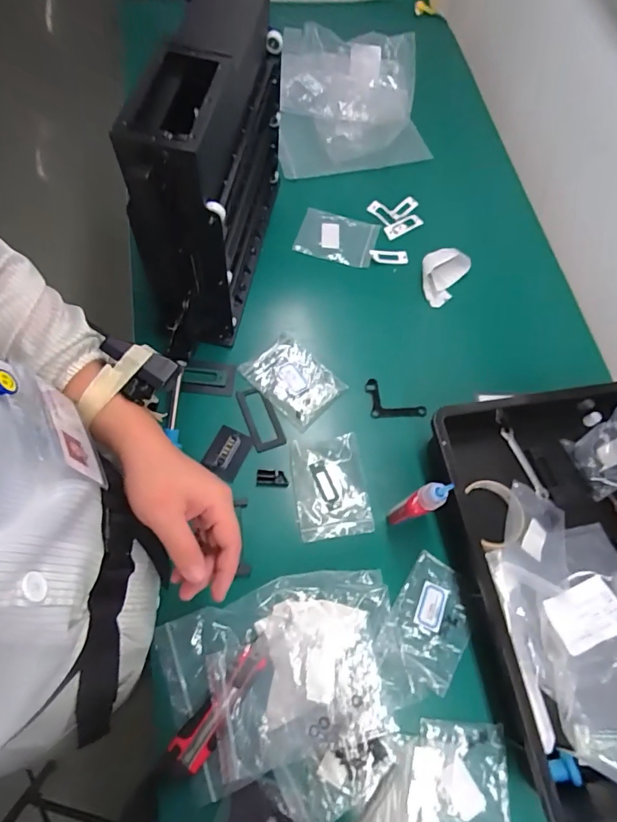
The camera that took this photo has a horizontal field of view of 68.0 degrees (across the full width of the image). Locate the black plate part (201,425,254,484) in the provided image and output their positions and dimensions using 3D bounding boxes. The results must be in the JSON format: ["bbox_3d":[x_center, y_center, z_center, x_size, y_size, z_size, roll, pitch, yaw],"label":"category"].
[{"bbox_3d":[-0.105,0.053,0.593,0.047,0.020,0.065,24,68,5],"label":"black plate part"}]

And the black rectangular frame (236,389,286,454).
[{"bbox_3d":[-0.068,0.012,0.639,0.043,0.005,0.097,-21,71,-13],"label":"black rectangular frame"}]

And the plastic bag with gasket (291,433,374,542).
[{"bbox_3d":[0.028,0.099,0.589,0.092,0.023,0.124,-7,69,-8],"label":"plastic bag with gasket"}]

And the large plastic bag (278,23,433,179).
[{"bbox_3d":[0.075,-0.590,0.859,0.277,0.066,0.400,2,68,-4],"label":"large plastic bag"}]

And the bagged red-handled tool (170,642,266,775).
[{"bbox_3d":[-0.094,0.313,0.483,0.036,0.016,0.118,37,70,10],"label":"bagged red-handled tool"}]

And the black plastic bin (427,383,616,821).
[{"bbox_3d":[0.337,0.190,0.540,0.307,0.074,0.438,-8,69,-8],"label":"black plastic bin"}]

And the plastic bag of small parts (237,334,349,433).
[{"bbox_3d":[-0.021,-0.044,0.652,0.126,0.016,0.095,43,71,12],"label":"plastic bag of small parts"}]

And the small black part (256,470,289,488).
[{"bbox_3d":[-0.047,0.089,0.598,0.041,0.014,0.019,6,68,-3],"label":"small black part"}]

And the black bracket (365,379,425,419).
[{"bbox_3d":[0.125,-0.017,0.659,0.082,0.016,0.057,-2,68,-2],"label":"black bracket"}]

